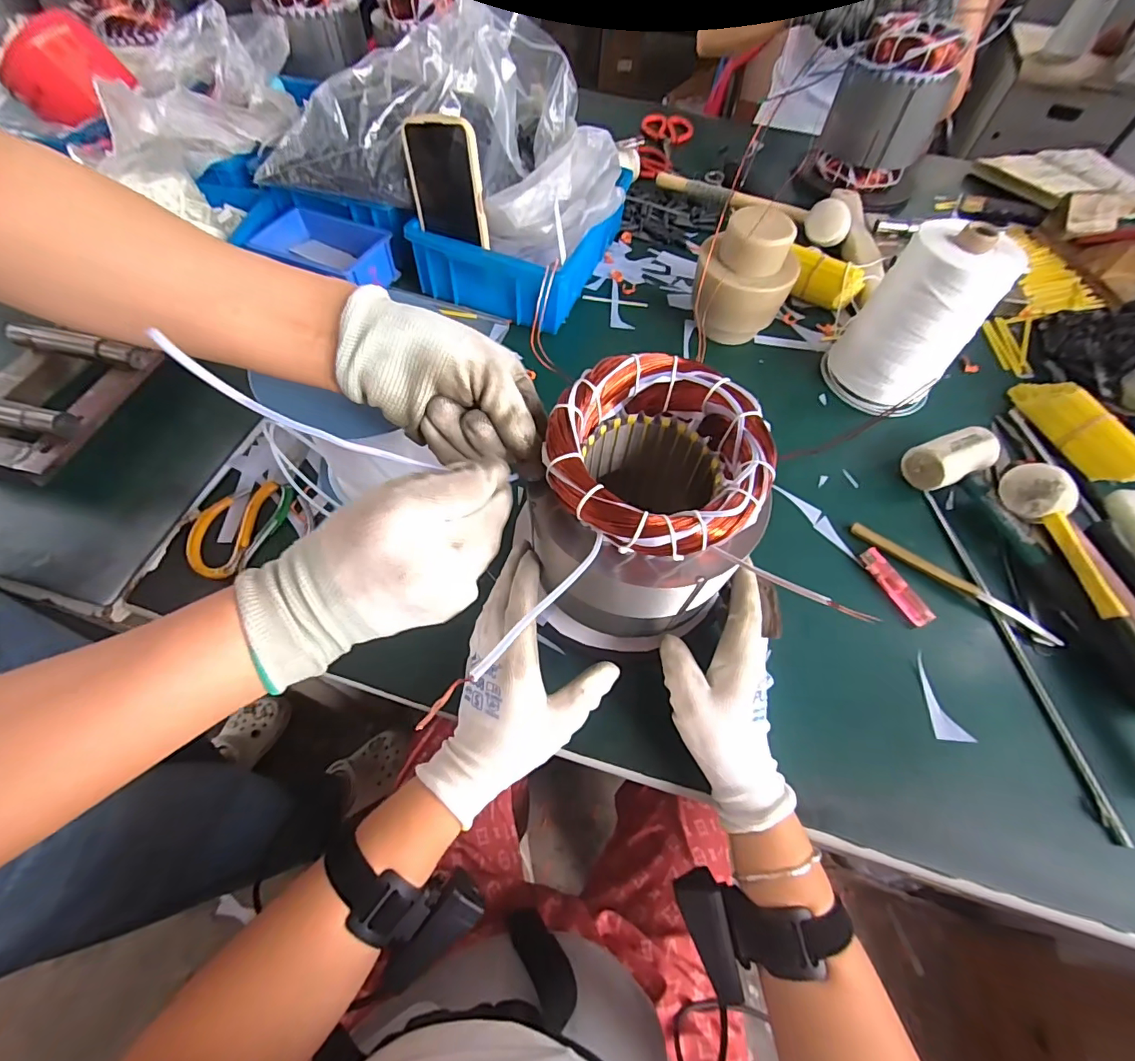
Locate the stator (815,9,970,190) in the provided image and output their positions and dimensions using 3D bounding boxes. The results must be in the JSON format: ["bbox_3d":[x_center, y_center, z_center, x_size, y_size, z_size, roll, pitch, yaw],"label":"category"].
[{"bbox_3d":[0.490,-0.645,0.765,0.122,0.204,0.122,-17,62,-11],"label":"stator"}]

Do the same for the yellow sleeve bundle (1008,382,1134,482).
[{"bbox_3d":[0.554,-0.115,0.530,0.055,0.048,0.159,0,60,-2],"label":"yellow sleeve bundle"}]

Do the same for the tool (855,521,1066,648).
[{"bbox_3d":[0.355,0.046,0.453,0.184,0.014,0.018,33,64,15],"label":"tool"}]

